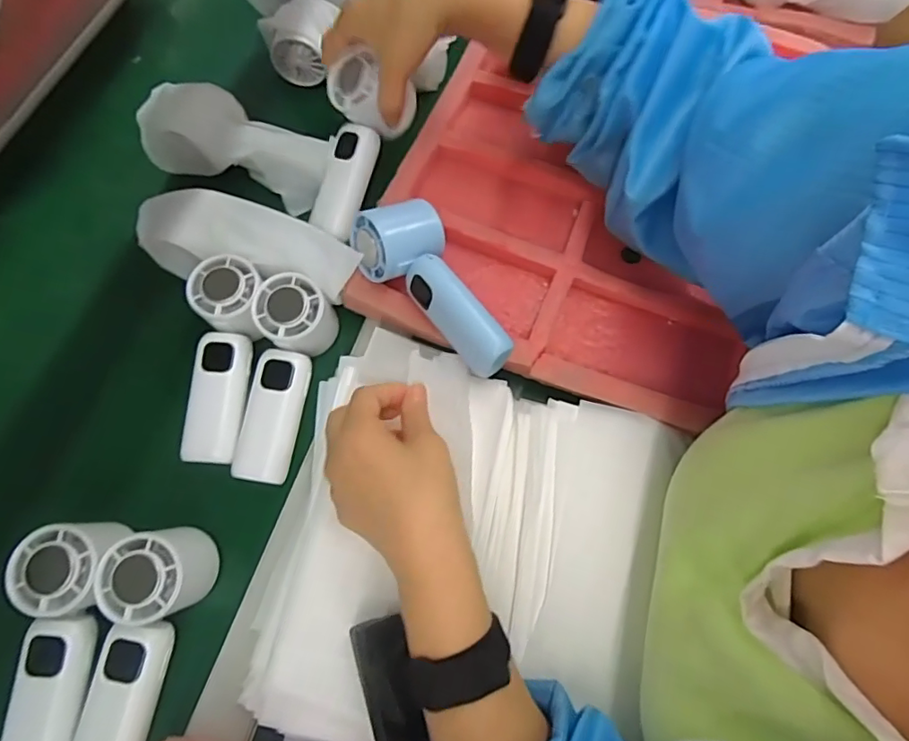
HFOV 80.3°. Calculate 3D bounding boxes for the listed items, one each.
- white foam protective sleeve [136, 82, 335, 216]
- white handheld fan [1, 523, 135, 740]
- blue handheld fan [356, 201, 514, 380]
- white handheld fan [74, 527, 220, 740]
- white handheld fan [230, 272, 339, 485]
[{"bbox_3d":[-0.190,-0.202,0.490,0.176,0.054,0.071,18,69,6],"label":"white foam protective sleeve"},{"bbox_3d":[-0.251,0.176,0.337,0.055,0.048,0.156,4,69,1],"label":"white handheld fan"},{"bbox_3d":[-0.020,-0.057,0.407,0.070,0.047,0.149,-23,71,-10],"label":"blue handheld fan"},{"bbox_3d":[-0.205,0.180,0.340,0.049,0.057,0.156,11,69,3],"label":"white handheld fan"},{"bbox_3d":[-0.132,0.006,0.417,0.051,0.038,0.152,10,83,3],"label":"white handheld fan"}]

